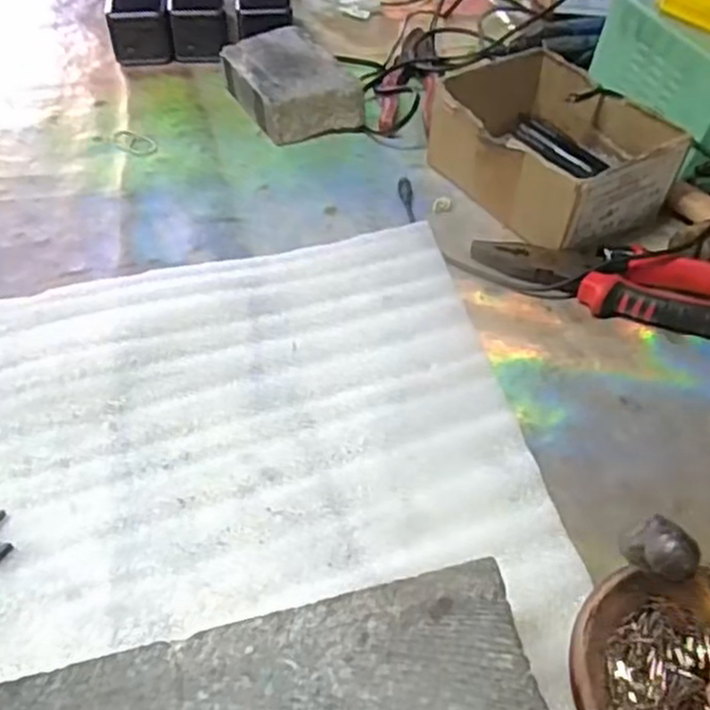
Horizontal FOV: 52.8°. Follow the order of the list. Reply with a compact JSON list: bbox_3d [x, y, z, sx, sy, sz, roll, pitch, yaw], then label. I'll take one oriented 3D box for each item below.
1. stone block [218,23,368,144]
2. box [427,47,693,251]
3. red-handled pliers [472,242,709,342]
[{"bbox_3d":[-0.059,-0.238,0.632,0.083,0.046,0.134,-23,53,-22],"label":"stone block"},{"bbox_3d":[0.149,-0.158,0.544,0.125,0.063,0.157,-25,53,-24],"label":"box"},{"bbox_3d":[0.191,-0.047,0.472,0.218,0.020,0.054,14,48,9],"label":"red-handled pliers"}]

